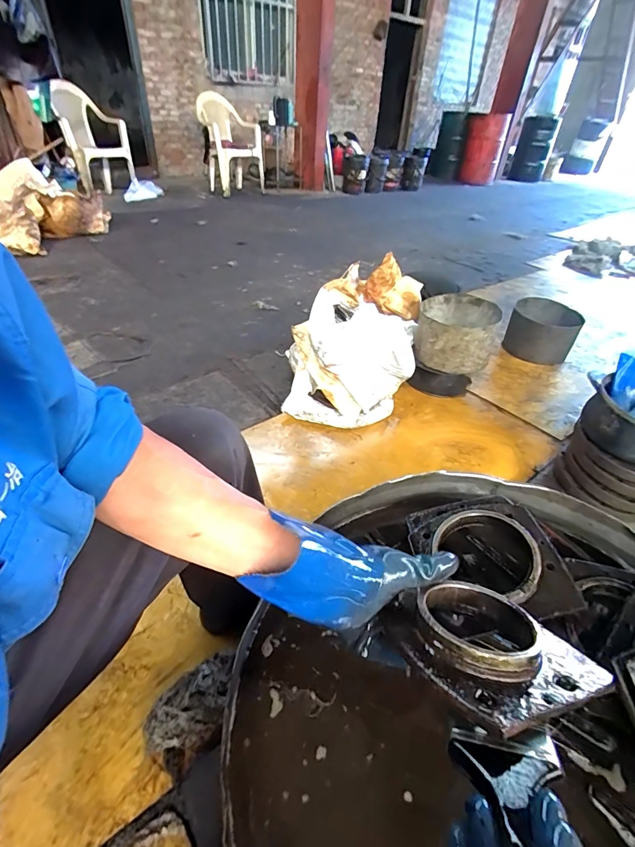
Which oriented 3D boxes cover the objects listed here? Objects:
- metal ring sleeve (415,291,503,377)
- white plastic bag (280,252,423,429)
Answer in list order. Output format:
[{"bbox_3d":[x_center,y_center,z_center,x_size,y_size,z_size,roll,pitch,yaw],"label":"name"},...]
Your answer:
[{"bbox_3d":[0.538,-0.353,1.565,0.290,0.194,0.297,13,40,11],"label":"metal ring sleeve"},{"bbox_3d":[0.143,-0.307,1.532,0.444,0.360,0.674,25,44,25],"label":"white plastic bag"}]

